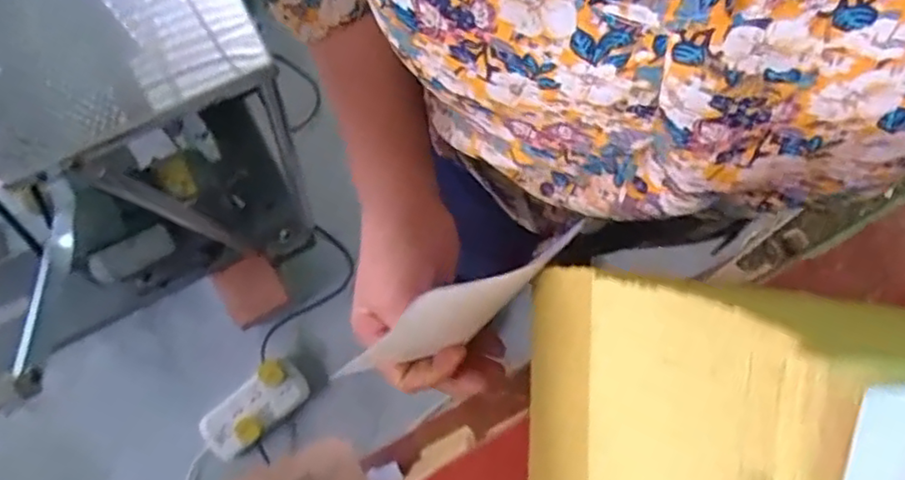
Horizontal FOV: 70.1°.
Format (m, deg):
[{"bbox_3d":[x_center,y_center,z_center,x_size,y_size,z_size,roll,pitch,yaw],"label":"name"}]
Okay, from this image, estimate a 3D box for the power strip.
[{"bbox_3d":[-0.388,0.323,1.248,0.216,0.072,0.109,-41,81,-10],"label":"power strip"}]

